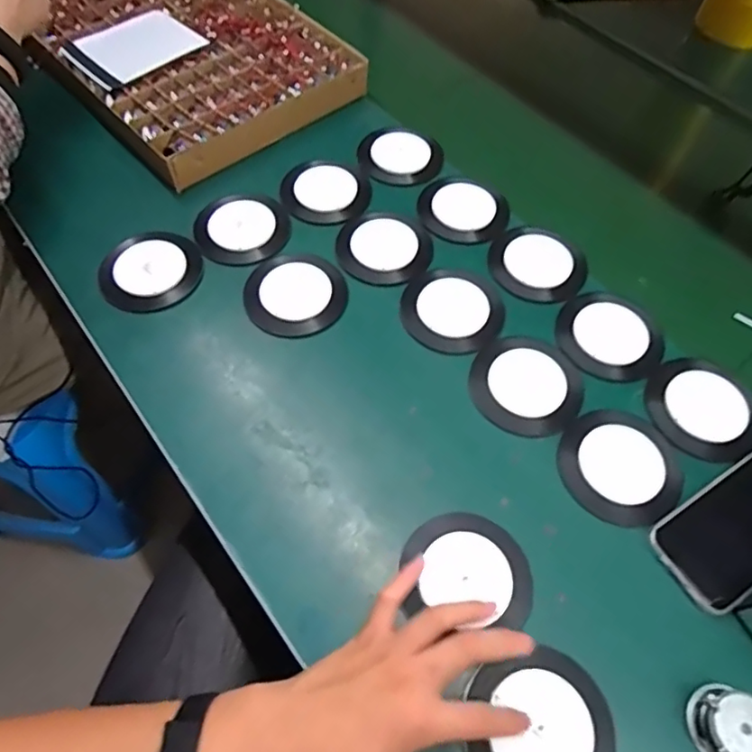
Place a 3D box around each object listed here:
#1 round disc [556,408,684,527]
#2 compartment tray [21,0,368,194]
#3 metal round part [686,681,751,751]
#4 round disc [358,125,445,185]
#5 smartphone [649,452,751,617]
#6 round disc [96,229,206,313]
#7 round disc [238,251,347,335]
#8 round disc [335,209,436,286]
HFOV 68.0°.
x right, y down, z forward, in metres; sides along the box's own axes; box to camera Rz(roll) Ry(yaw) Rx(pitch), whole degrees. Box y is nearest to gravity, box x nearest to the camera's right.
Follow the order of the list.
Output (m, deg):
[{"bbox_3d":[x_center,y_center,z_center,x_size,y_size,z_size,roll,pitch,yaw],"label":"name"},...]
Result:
[{"bbox_3d":[0.205,0.074,0.467,0.095,0.010,0.098,1,60,-2],"label":"round disc"},{"bbox_3d":[-0.250,-0.418,0.721,0.301,0.061,0.394,-38,68,-21],"label":"compartment tray"},{"bbox_3d":[0.235,0.232,0.365,0.045,0.023,0.048,1,60,-2],"label":"metal round part"},{"bbox_3d":[0.030,-0.264,0.666,0.095,0.023,0.095,1,60,-2],"label":"round disc"},{"bbox_3d":[0.290,0.119,0.440,0.144,0.013,0.075,-29,65,-17],"label":"smartphone"},{"bbox_3d":[-0.225,-0.107,0.560,0.094,0.015,0.093,1,60,-2],"label":"round disc"},{"bbox_3d":[-0.081,-0.083,0.552,0.097,0.015,0.093,1,60,-2],"label":"round disc"},{"bbox_3d":[0.007,-0.137,0.583,0.092,0.013,0.093,1,60,-2],"label":"round disc"}]

